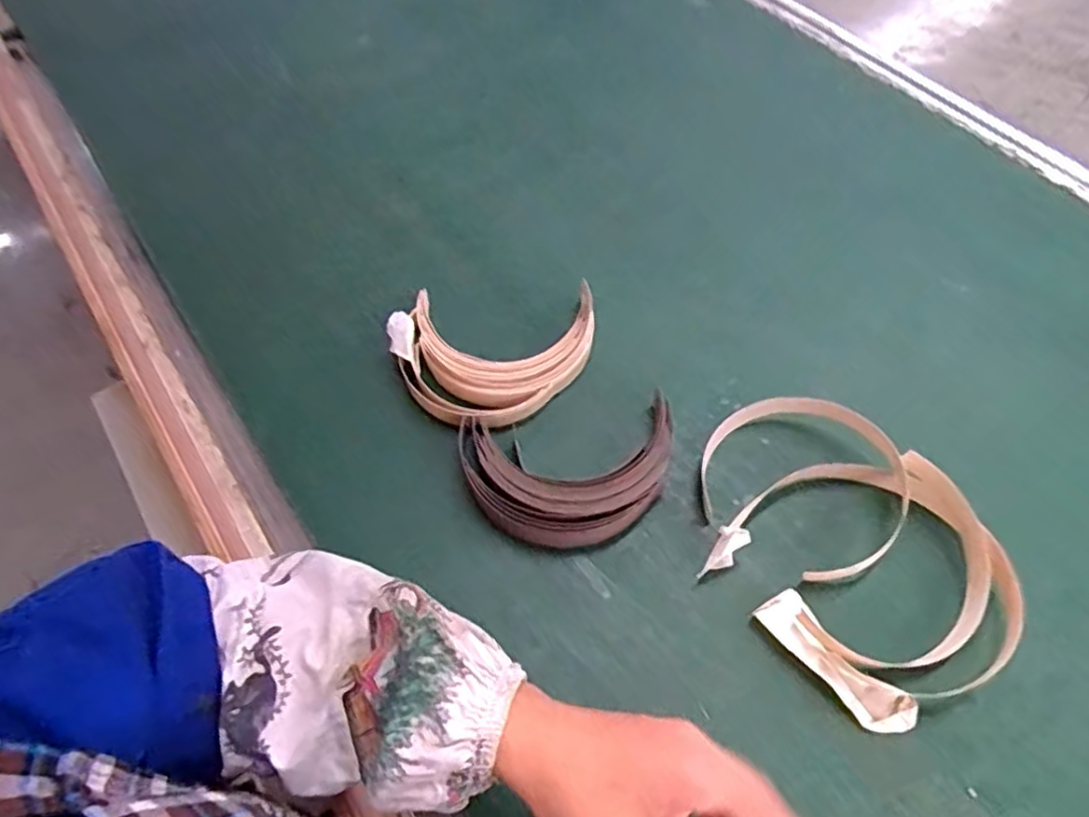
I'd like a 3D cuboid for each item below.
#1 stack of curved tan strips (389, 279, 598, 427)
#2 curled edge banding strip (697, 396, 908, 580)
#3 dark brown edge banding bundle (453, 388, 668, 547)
[{"bbox_3d":[-0.046,-0.042,0.584,0.172,0.043,0.133,2,59,2],"label":"stack of curved tan strips"},{"bbox_3d":[0.201,0.047,0.517,0.144,0.030,0.145,32,65,18],"label":"curled edge banding strip"},{"bbox_3d":[0.018,0.049,0.511,0.161,0.038,0.111,-5,59,-2],"label":"dark brown edge banding bundle"}]

